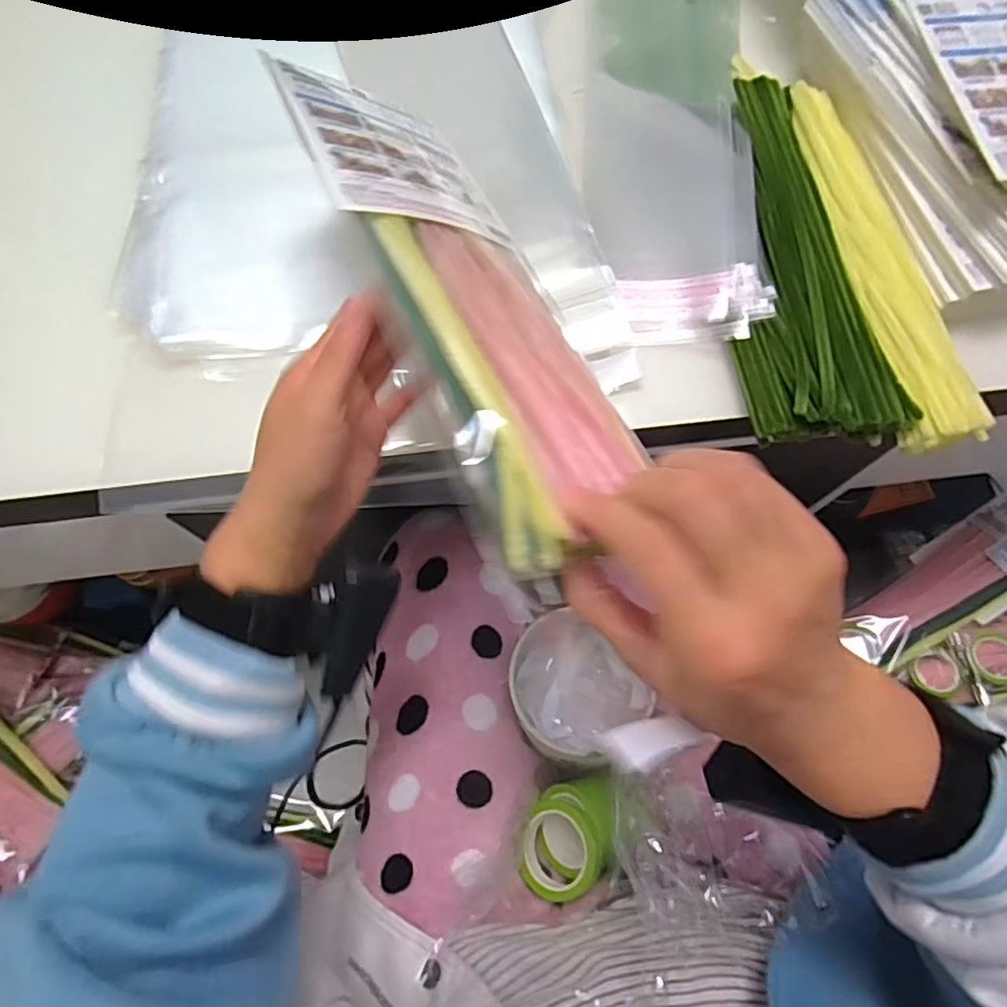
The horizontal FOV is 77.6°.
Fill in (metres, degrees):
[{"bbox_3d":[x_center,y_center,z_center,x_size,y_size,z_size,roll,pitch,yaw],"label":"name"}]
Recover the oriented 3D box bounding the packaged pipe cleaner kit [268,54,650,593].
[{"bbox_3d":[-0.024,-0.117,0.299,0.097,0.015,0.332,-9,57,-30],"label":"packaged pipe cleaner kit"}]

